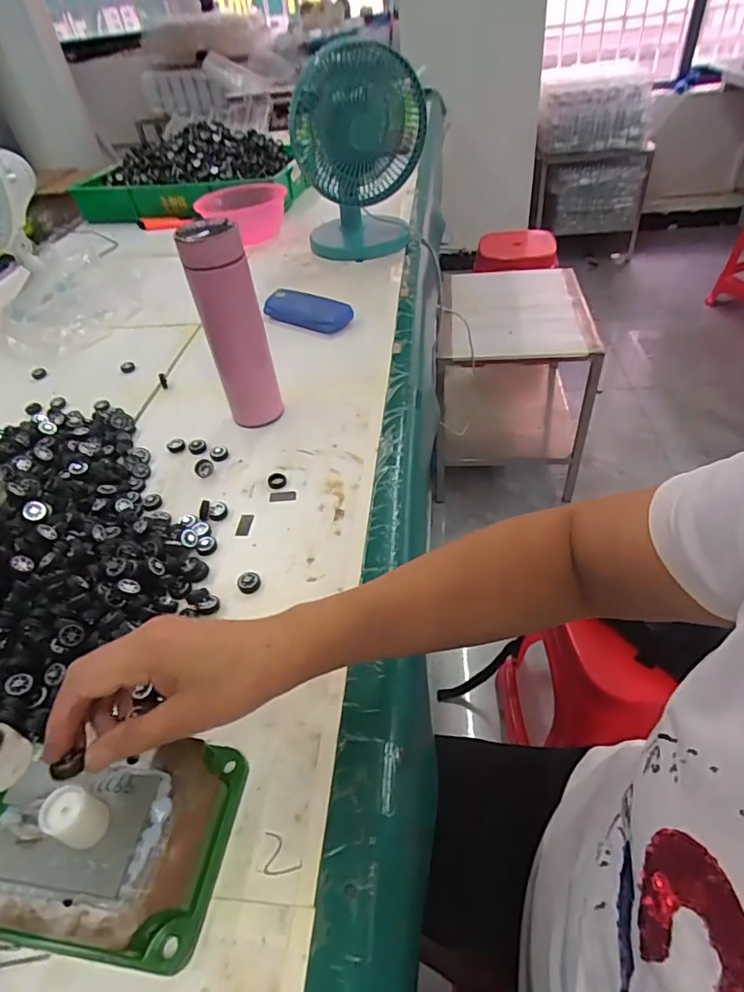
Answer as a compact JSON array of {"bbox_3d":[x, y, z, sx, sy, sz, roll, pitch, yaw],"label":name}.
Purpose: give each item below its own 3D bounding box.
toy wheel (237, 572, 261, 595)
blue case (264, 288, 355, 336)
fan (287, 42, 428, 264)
[{"bbox_3d":[-0.110,0.078,0.478,0.020,0.008,0.020,-9,44,-4],"label":"toy wheel"},{"bbox_3d":[-0.103,-0.286,0.830,0.149,0.036,0.051,20,50,24],"label":"blue case"},{"bbox_3d":[-0.018,-0.655,1.019,0.223,0.307,0.248,0,44,5],"label":"fan"}]

